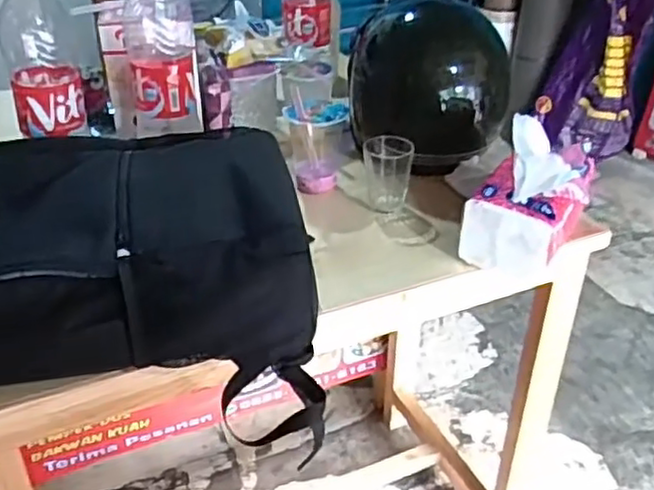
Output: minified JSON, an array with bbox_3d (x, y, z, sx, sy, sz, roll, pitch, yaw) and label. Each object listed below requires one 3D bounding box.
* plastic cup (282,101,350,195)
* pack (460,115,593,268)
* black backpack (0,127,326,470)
[{"bbox_3d":[-0.015,-0.148,0.993,0.088,0.123,0.085,3,32,3],"label":"plastic cup"},{"bbox_3d":[0.250,-0.064,0.825,0.110,0.137,0.169,19,37,27],"label":"pack"},{"bbox_3d":[-0.249,0.020,0.739,0.445,0.160,0.315,-5,32,-9],"label":"black backpack"}]

